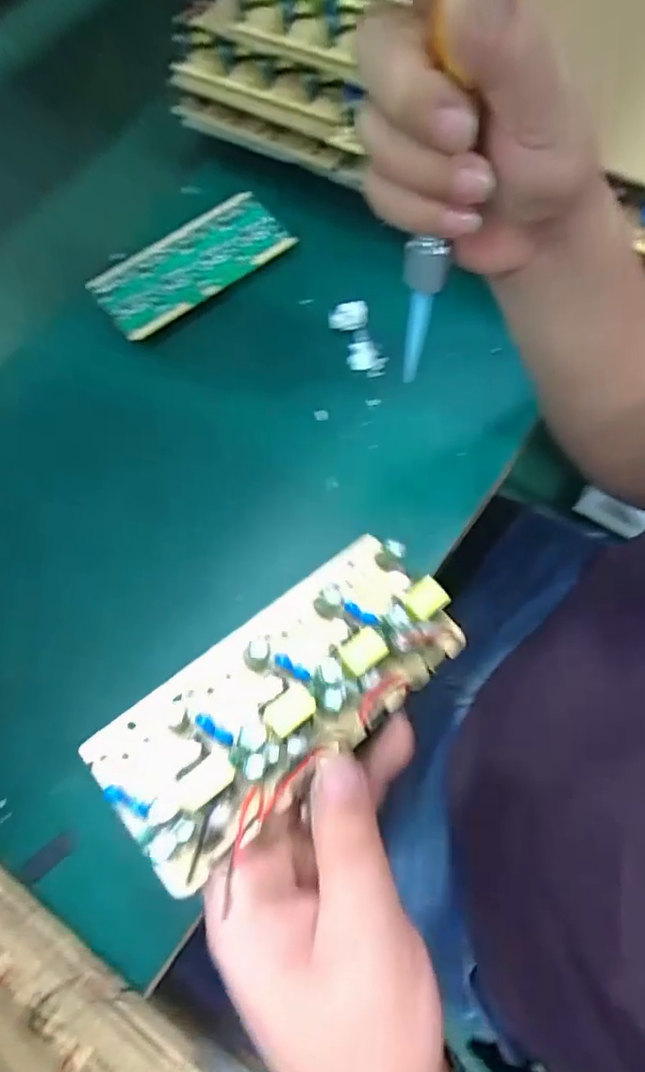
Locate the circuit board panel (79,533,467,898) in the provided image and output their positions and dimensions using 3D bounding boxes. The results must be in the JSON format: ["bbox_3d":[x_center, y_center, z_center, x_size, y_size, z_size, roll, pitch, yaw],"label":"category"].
[{"bbox_3d":[-0.010,0.053,0.216,0.137,0.018,0.060,-34,76,-26],"label":"circuit board panel"}]

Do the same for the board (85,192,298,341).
[{"bbox_3d":[-0.096,-0.201,0.435,0.142,0.010,0.066,-37,71,-11],"label":"board"}]

